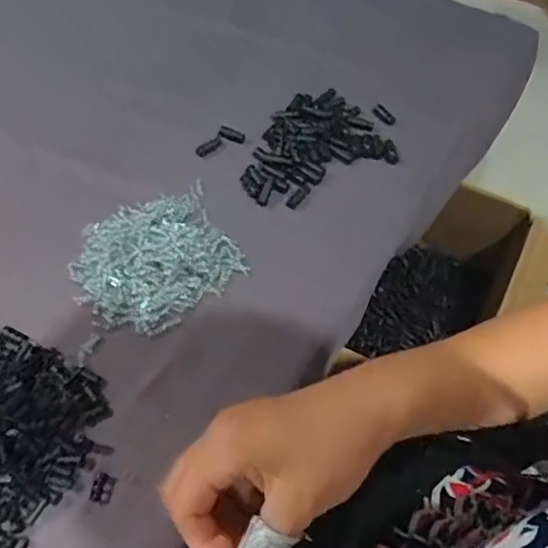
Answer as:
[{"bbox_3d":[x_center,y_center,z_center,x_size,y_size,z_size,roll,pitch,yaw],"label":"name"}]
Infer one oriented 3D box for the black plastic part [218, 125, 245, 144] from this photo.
[{"bbox_3d":[-0.039,-0.126,0.524,0.025,0.011,0.010,26,60,19],"label":"black plastic part"}]

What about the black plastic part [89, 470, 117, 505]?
[{"bbox_3d":[-0.105,0.130,0.351,0.012,0.005,0.018,6,54,5],"label":"black plastic part"}]

